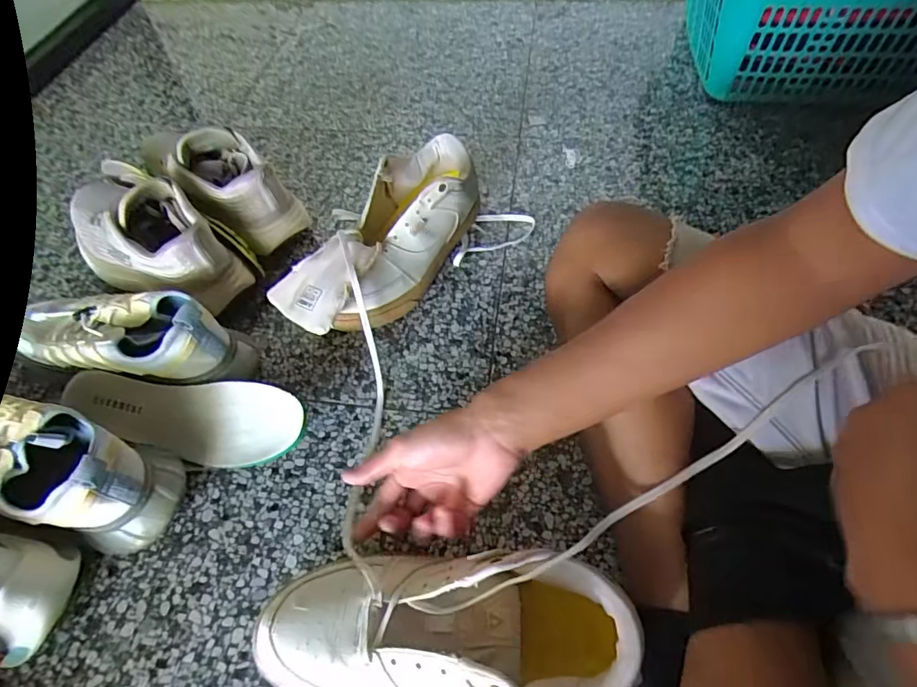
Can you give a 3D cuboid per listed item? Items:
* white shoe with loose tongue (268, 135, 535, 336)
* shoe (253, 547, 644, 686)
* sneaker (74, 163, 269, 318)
[{"bbox_3d":[-0.078,-0.129,0.645,0.317,0.106,0.139,-37,60,-20],"label":"white shoe with loose tongue"},{"bbox_3d":[-0.015,0.205,0.385,0.259,0.090,0.093,0,55,4],"label":"shoe"},{"bbox_3d":[-0.381,-0.132,0.653,0.285,0.133,0.117,26,61,21],"label":"sneaker"}]

